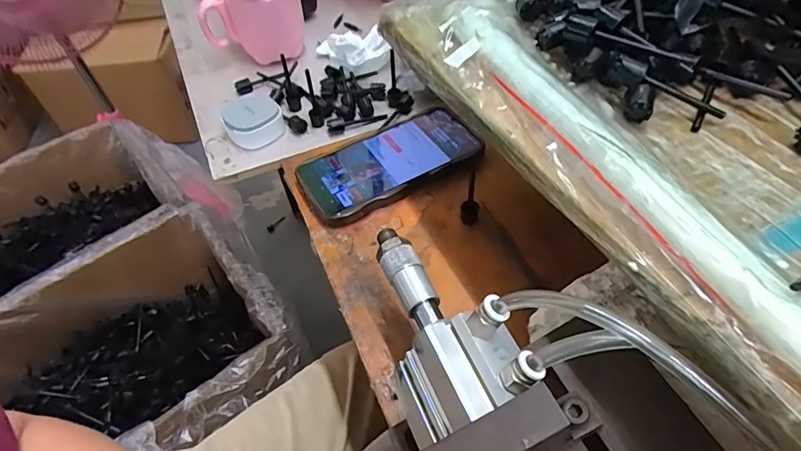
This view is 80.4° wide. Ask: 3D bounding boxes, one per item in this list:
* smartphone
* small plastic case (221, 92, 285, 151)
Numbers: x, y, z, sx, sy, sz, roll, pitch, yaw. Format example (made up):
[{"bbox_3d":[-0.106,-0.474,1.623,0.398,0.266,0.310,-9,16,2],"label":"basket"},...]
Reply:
[{"bbox_3d":[-0.007,-0.058,0.435,0.167,0.017,0.078,-25,54,-16],"label":"smartphone"},{"bbox_3d":[-0.148,-0.110,0.479,0.055,0.028,0.062,-15,52,-9],"label":"small plastic case"}]

